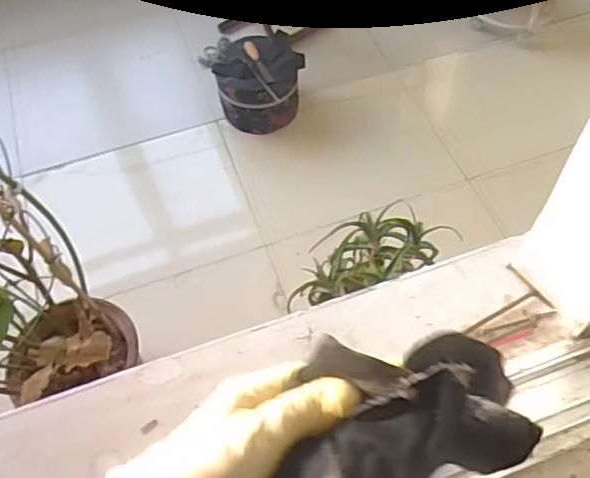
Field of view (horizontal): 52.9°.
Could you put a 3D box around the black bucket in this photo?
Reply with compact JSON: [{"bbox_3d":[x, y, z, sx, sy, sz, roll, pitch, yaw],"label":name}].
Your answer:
[{"bbox_3d":[-0.100,-0.448,1.742,0.225,0.217,0.252,24,62,17],"label":"black bucket"}]

